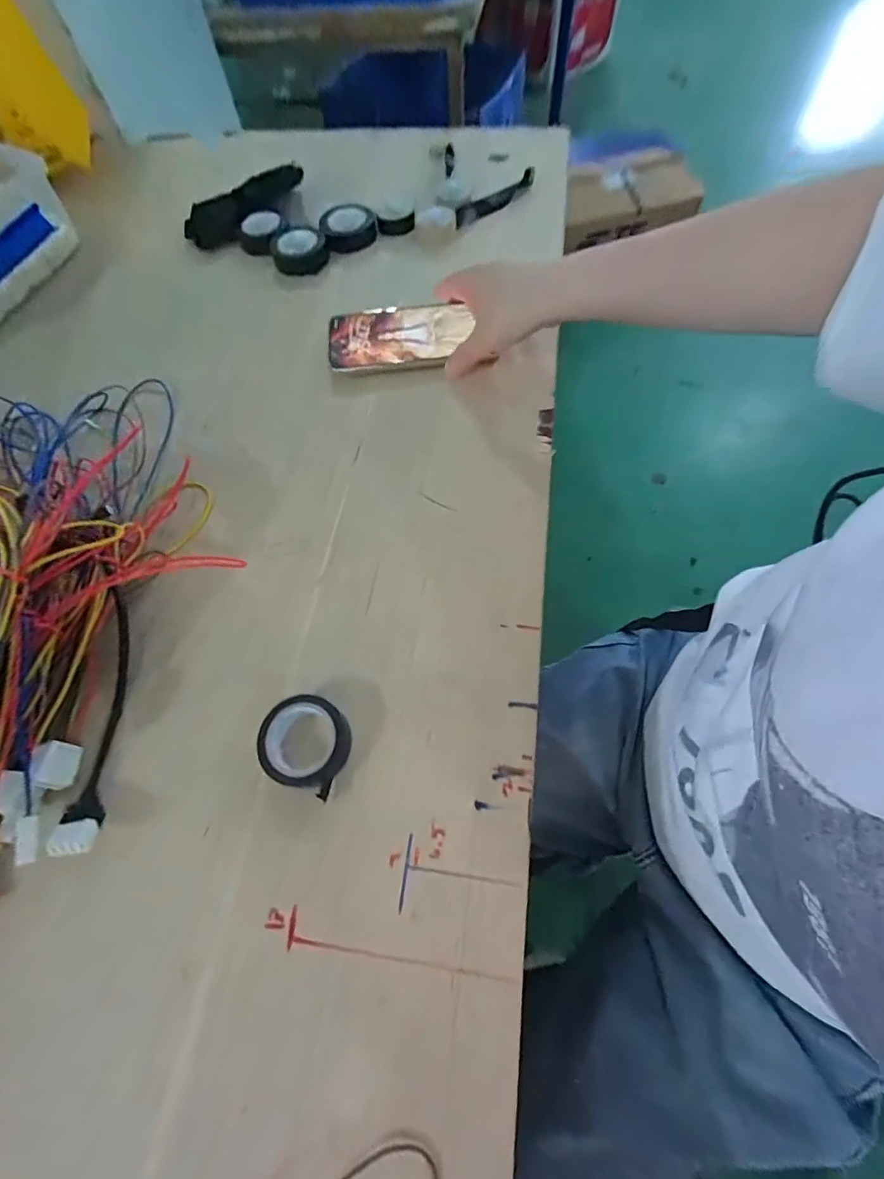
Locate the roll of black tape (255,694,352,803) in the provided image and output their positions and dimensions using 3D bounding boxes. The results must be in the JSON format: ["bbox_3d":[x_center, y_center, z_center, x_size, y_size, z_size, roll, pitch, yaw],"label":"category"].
[{"bbox_3d":[-0.088,0.098,0.315,0.055,0.019,0.055,-1,65,2],"label":"roll of black tape"}]

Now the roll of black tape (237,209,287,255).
[{"bbox_3d":[-0.209,-0.406,0.552,0.047,0.017,0.056,11,66,8],"label":"roll of black tape"}]

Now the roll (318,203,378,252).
[{"bbox_3d":[-0.105,-0.410,0.550,0.060,0.025,0.064,-1,65,2],"label":"roll"}]

